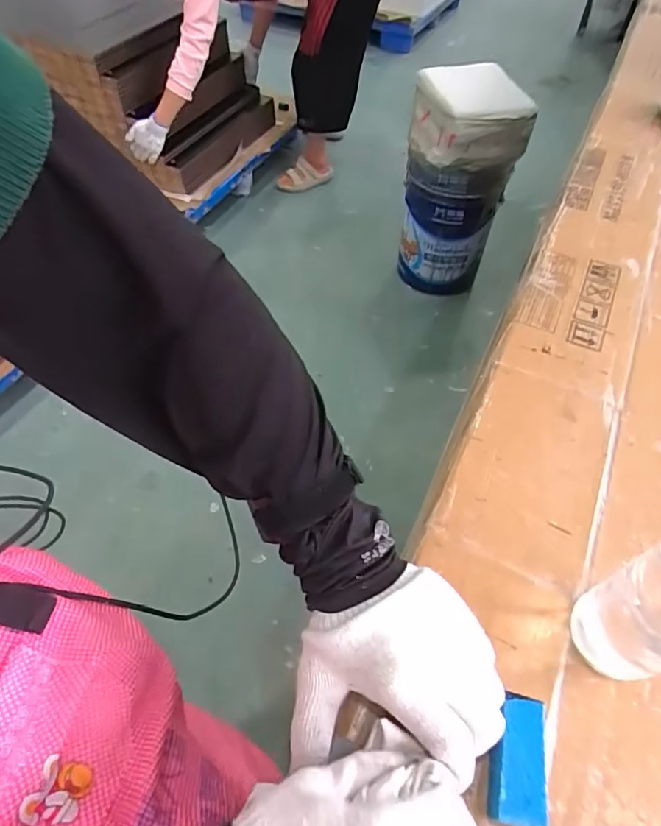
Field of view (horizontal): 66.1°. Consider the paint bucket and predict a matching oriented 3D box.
[{"bbox_3d":[0.345,-0.627,1.446,0.267,0.584,0.329,4,55,2],"label":"paint bucket"}]

